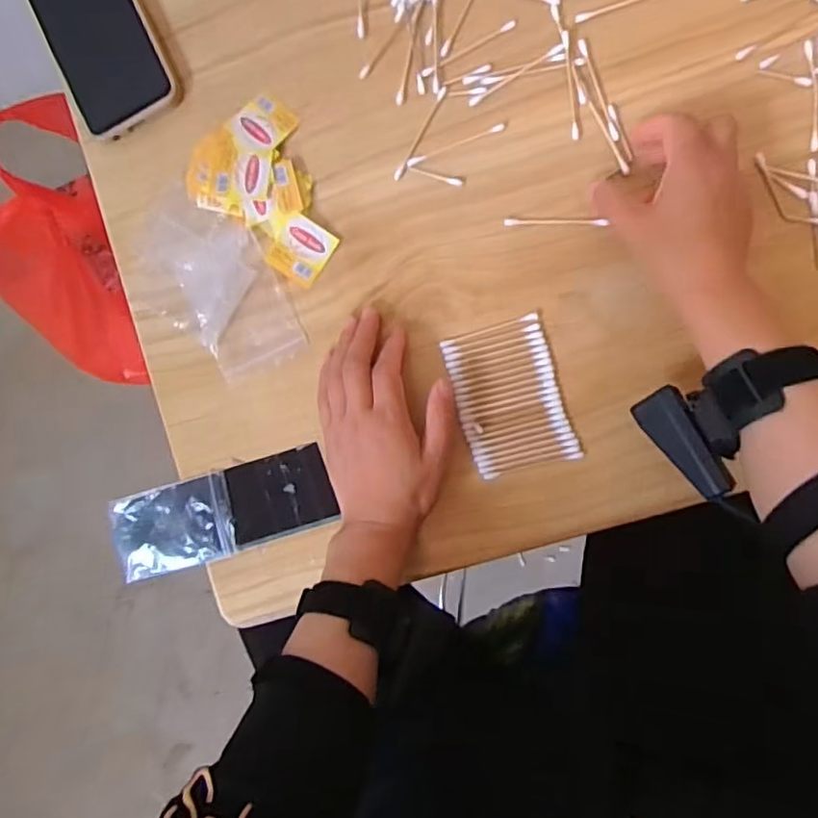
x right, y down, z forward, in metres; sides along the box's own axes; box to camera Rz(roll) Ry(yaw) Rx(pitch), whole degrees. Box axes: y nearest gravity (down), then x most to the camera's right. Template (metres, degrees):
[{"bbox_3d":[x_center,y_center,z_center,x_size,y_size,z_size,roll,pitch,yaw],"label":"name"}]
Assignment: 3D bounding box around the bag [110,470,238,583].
[{"bbox_3d":[-0.177,0.090,0.456,0.094,0.010,0.066,-14,89,8],"label":"bag"}]

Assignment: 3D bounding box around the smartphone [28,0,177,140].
[{"bbox_3d":[-0.235,-0.287,0.449,0.076,0.013,0.157,-26,87,8],"label":"smartphone"}]

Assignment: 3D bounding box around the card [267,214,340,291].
[{"bbox_3d":[-0.078,-0.115,0.439,0.038,0.004,0.043,33,94,-6],"label":"card"}]

